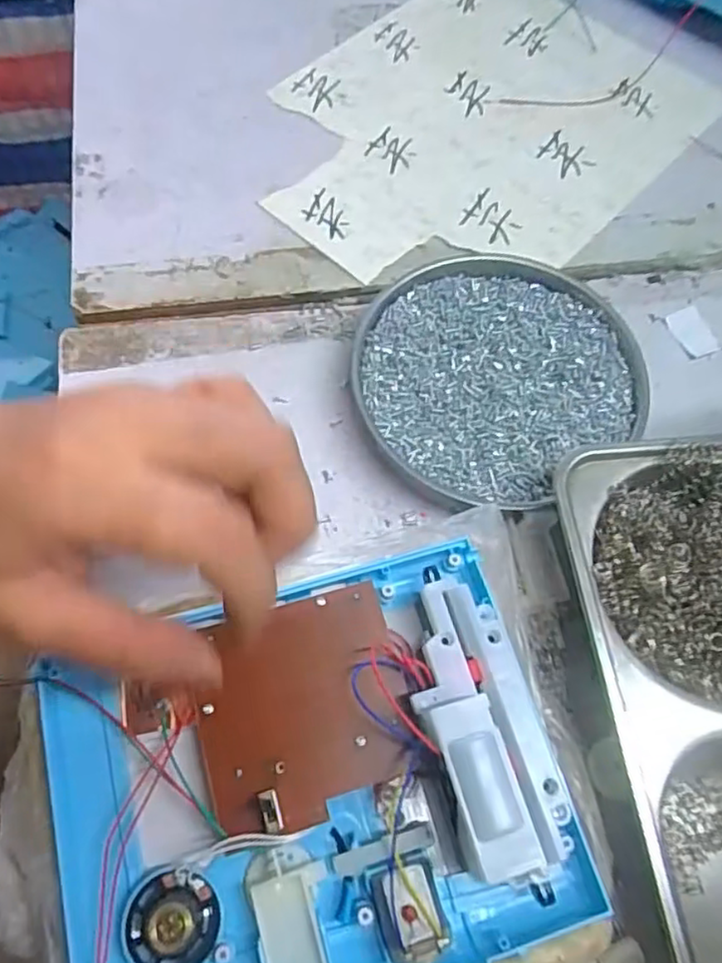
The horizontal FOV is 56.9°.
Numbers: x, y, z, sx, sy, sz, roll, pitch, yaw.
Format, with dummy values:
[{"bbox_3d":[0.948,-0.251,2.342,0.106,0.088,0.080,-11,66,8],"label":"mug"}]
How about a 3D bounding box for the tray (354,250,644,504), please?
[{"bbox_3d":[0.064,-0.053,0.323,0.129,0.014,0.126,1,65,-2],"label":"tray"}]

